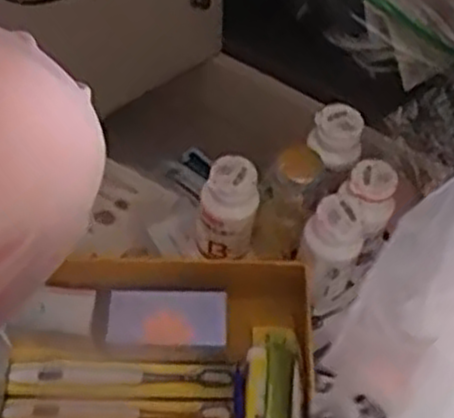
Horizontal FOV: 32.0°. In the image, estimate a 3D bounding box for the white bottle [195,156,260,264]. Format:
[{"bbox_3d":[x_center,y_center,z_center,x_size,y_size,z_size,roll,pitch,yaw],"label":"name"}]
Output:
[{"bbox_3d":[0.001,0.006,0.696,0.048,0.098,0.051,34,55,28],"label":"white bottle"}]

